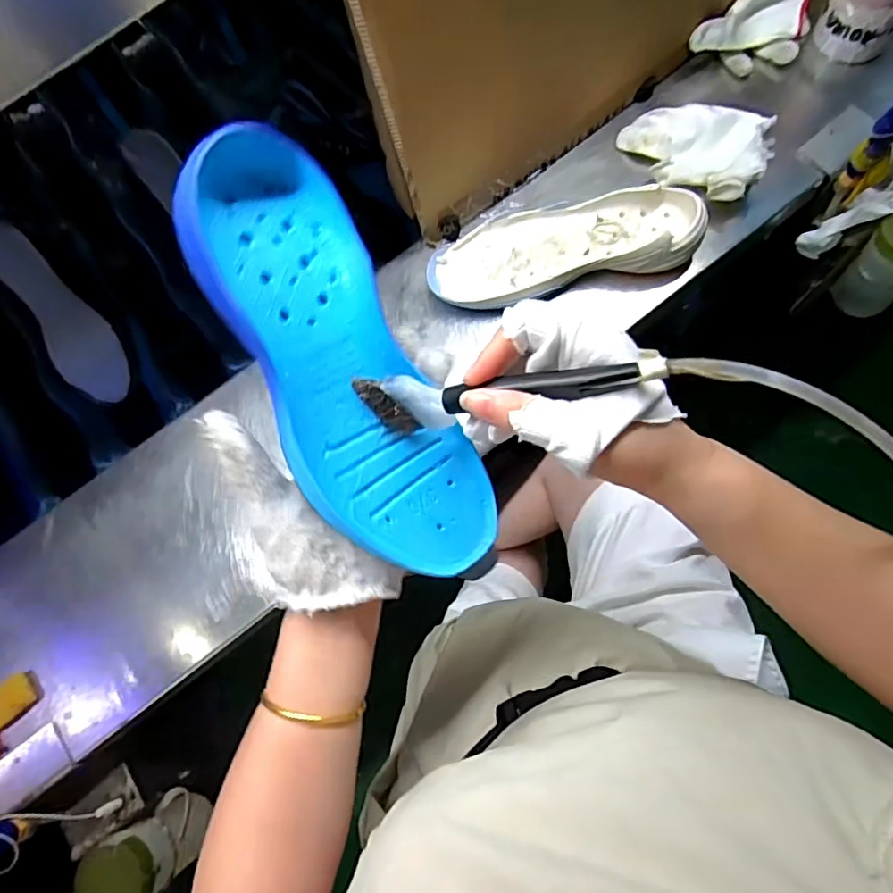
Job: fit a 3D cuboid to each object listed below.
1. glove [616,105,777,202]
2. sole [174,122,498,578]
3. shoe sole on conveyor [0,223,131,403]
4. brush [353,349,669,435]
[{"bbox_3d":[0.271,-0.335,0.608,0.155,0.055,0.119,28,77,10],"label":"glove"},{"bbox_3d":[-0.055,-0.038,0.306,0.089,0.036,0.250,-29,102,-6],"label":"sole"},{"bbox_3d":[-0.471,-0.164,0.668,0.075,0.028,0.240,-36,98,-8],"label":"shoe sole on conveyor"},{"bbox_3d":[0.020,-0.029,0.291,0.146,0.032,0.023,-7,71,30],"label":"brush"}]

